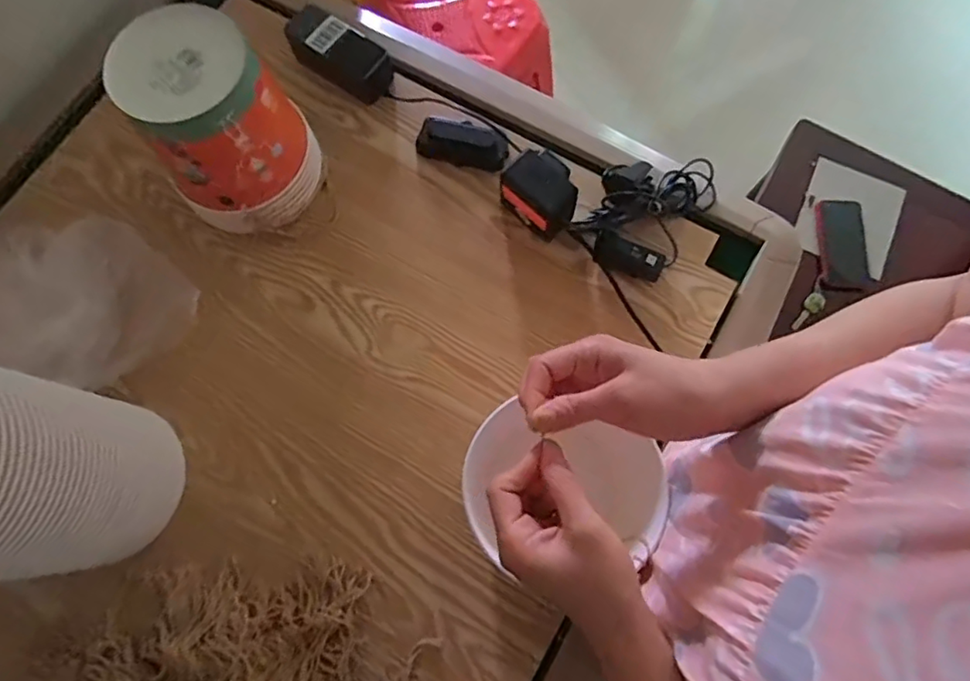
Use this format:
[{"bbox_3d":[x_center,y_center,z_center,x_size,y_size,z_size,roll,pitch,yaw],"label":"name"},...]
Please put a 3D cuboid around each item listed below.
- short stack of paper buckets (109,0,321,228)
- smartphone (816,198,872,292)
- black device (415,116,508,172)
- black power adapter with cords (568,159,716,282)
[{"bbox_3d":[-0.269,-0.218,0.603,0.147,0.181,0.140,-11,73,-2],"label":"short stack of paper buckets"},{"bbox_3d":[0.626,-0.168,1.002,0.077,0.017,0.165,2,73,2],"label":"smartphone"},{"bbox_3d":[-0.027,-0.238,0.694,0.112,0.030,0.044,19,75,7],"label":"black device"},{"bbox_3d":[0.185,-0.157,0.648,0.125,0.044,0.173,28,76,9],"label":"black power adapter with cords"}]

